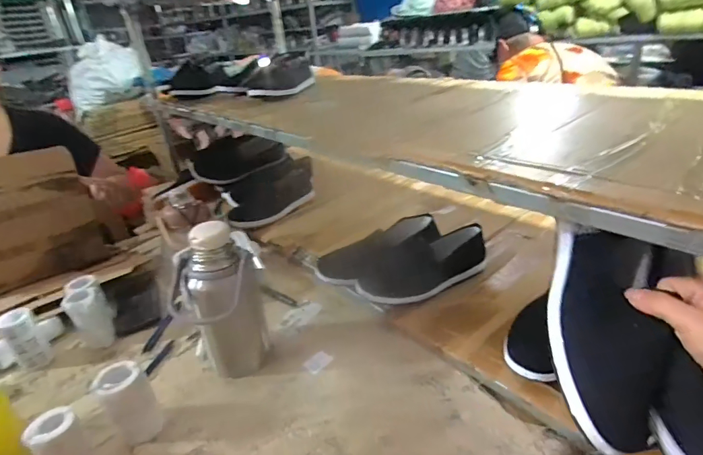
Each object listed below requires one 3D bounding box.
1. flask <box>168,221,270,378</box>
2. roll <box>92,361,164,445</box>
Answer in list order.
[{"bbox_3d":[-0.184,0.111,0.578,0.100,0.224,0.089,1,28,15],"label":"flask"},{"bbox_3d":[-0.285,0.225,0.529,0.056,0.094,0.047,-26,33,-33],"label":"roll"}]

